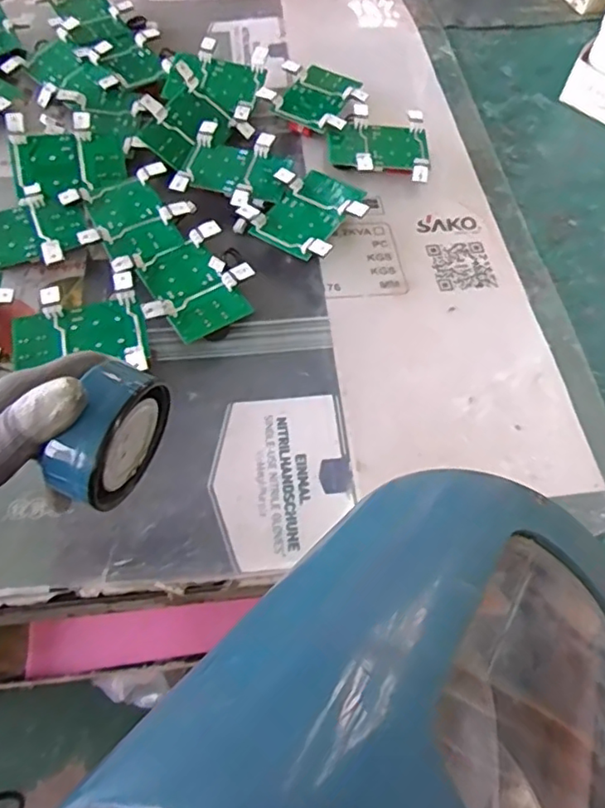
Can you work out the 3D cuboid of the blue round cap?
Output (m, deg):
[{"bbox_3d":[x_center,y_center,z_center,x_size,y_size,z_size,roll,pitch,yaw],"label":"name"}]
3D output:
[{"bbox_3d":[-0.104,0.015,0.315,0.034,0.075,0.074,19,62,8],"label":"blue round cap"}]

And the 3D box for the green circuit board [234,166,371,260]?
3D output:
[{"bbox_3d":[0.006,-0.203,0.611,0.106,0.020,0.114,31,66,19],"label":"green circuit board"}]

